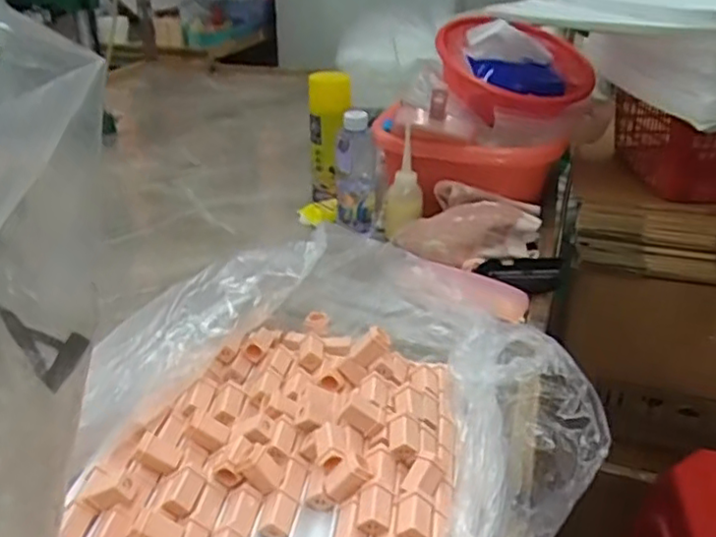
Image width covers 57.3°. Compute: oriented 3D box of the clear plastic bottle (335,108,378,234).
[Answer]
[{"bbox_3d":[-0.002,-0.138,0.930,0.057,0.179,0.056,0,29,-2],"label":"clear plastic bottle"}]

